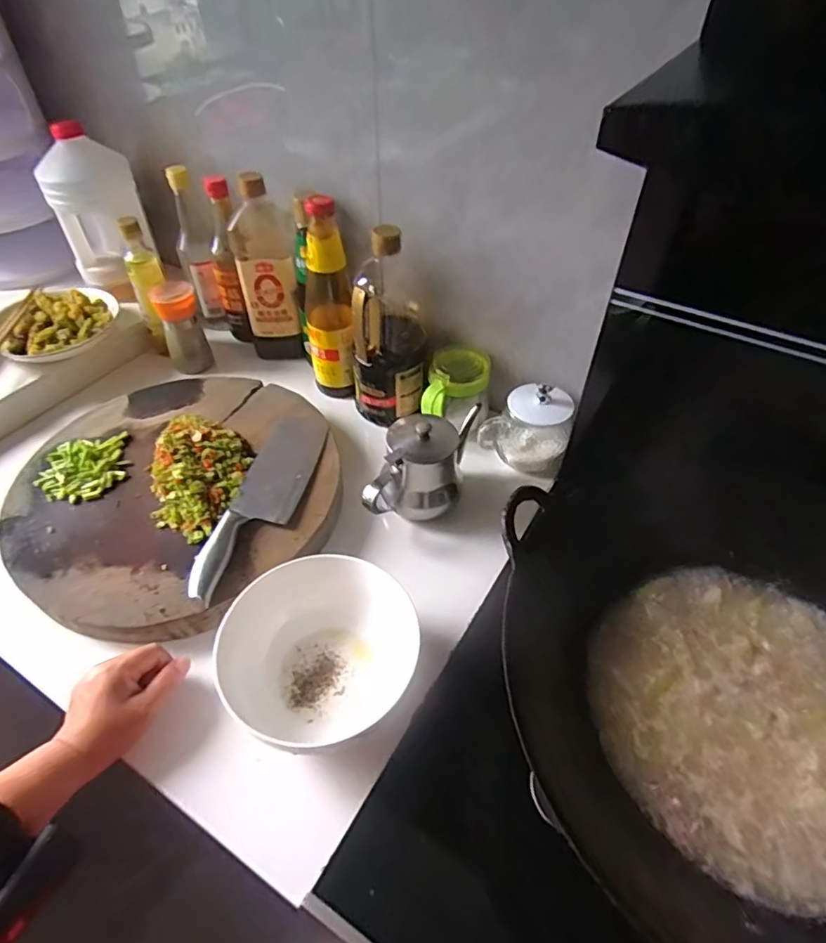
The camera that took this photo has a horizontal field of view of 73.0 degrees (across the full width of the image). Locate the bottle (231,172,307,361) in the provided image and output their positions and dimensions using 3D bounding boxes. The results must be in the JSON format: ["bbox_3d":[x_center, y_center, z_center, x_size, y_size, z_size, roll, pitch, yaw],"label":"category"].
[{"bbox_3d":[-0.217,-0.293,0.830,0.078,0.267,0.087,-12,48,-11],"label":"bottle"}]

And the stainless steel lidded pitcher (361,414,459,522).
[{"bbox_3d":[-0.001,0.001,0.647,0.100,0.109,0.097,2,47,2],"label":"stainless steel lidded pitcher"}]

